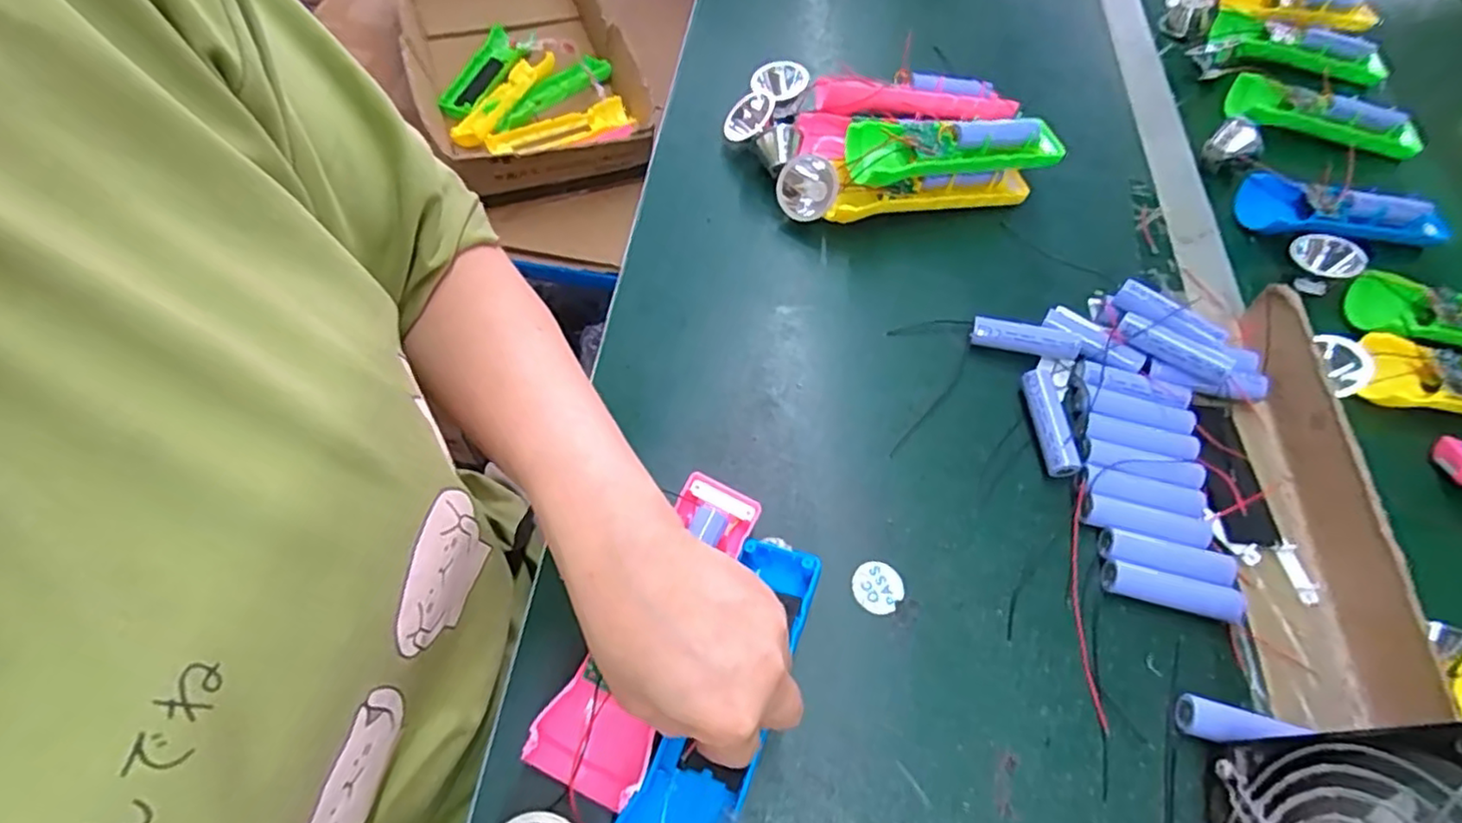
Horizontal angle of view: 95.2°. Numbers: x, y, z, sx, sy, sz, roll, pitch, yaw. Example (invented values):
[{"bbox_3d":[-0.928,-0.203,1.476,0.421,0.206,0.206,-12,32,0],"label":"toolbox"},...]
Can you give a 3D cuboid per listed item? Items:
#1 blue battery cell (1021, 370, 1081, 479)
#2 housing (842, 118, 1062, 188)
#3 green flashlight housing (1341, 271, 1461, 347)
[{"bbox_3d":[0.190,0.007,0.401,0.021,0.017,0.064,1,59,-6],"label":"blue battery cell"},{"bbox_3d":[0.158,-0.186,0.471,0.151,0.025,0.042,-5,60,-10],"label":"housing"},{"bbox_3d":[0.512,-0.059,0.462,0.146,0.024,0.042,16,59,3],"label":"green flashlight housing"}]

